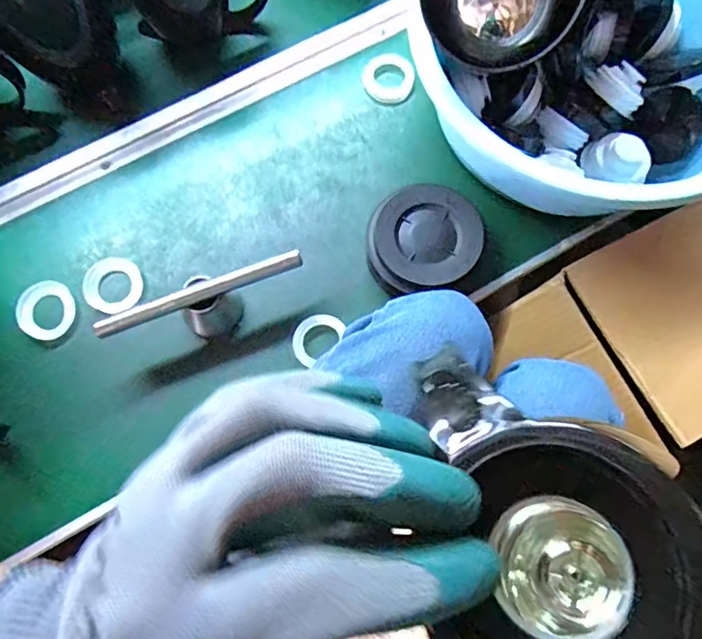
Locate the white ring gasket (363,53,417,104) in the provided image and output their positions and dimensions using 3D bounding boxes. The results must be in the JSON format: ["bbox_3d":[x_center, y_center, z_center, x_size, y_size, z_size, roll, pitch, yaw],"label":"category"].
[{"bbox_3d":[0.045,-0.283,0.610,0.060,0.007,0.063,24,77,6],"label":"white ring gasket"}]

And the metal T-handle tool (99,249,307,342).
[{"bbox_3d":[-0.142,-0.012,0.516,0.196,0.072,0.036,-17,76,-4],"label":"metal T-handle tool"}]

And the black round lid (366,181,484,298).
[{"bbox_3d":[0.074,-0.080,0.547,0.112,0.047,0.111,0,75,0],"label":"black round lid"}]

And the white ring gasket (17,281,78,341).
[{"bbox_3d":[-0.315,-0.010,0.535,0.051,0.011,0.060,19,76,5],"label":"white ring gasket"}]

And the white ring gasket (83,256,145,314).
[{"bbox_3d":[-0.250,-0.037,0.547,0.056,0.012,0.058,0,75,0],"label":"white ring gasket"}]

